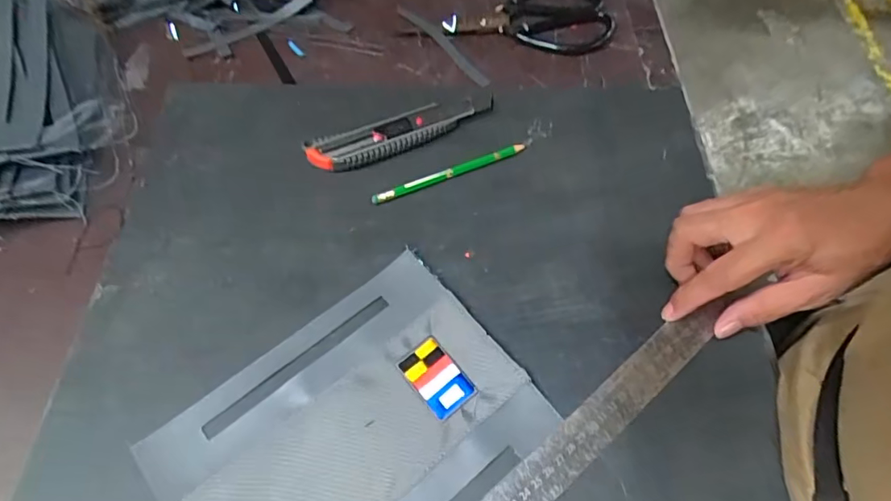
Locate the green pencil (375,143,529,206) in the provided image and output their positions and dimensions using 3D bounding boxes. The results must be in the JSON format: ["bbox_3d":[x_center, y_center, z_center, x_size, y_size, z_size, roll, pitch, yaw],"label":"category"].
[{"bbox_3d":[0.004,-0.065,0.436,0.135,0.008,0.010,-22,62,-13],"label":"green pencil"}]

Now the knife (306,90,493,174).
[{"bbox_3d":[-0.036,-0.103,0.454,0.164,0.017,0.036,-22,62,-13],"label":"knife"}]

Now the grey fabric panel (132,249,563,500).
[{"bbox_3d":[-0.059,0.114,0.330,0.213,0.010,0.161,-37,66,-19],"label":"grey fabric panel"}]

